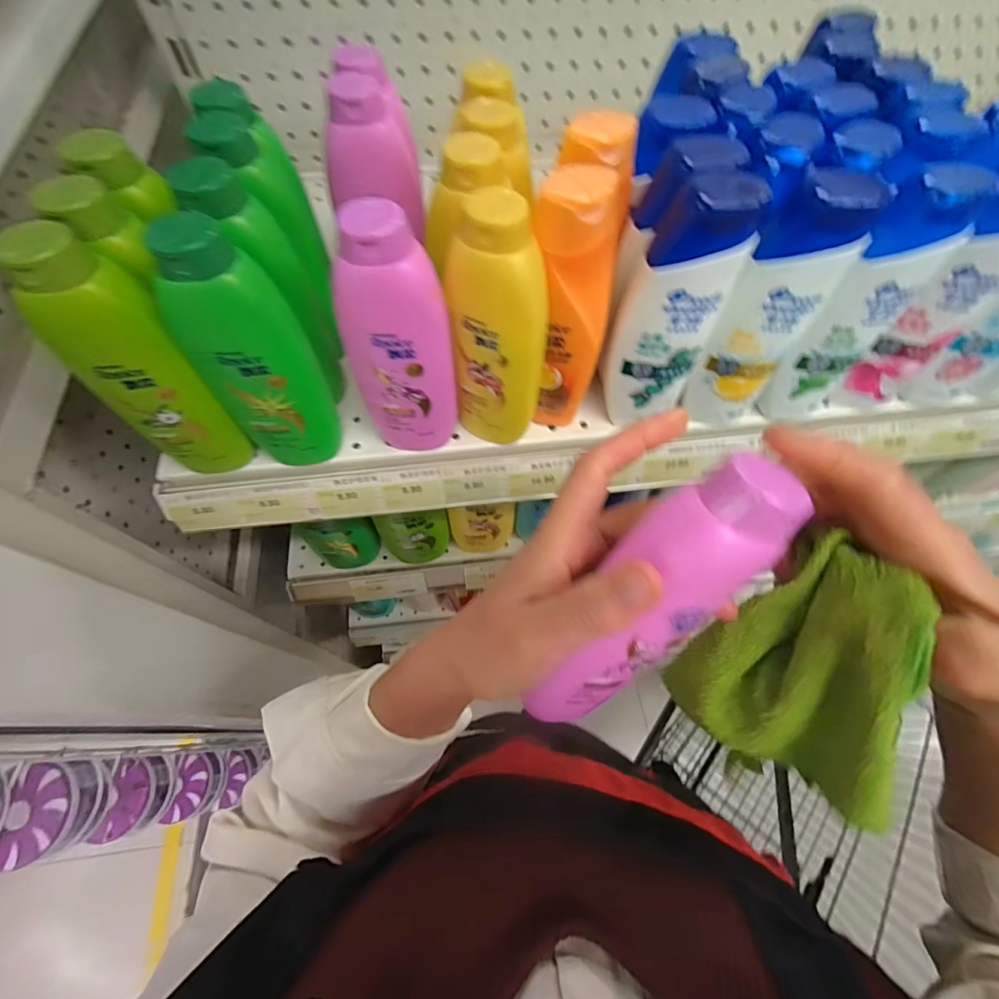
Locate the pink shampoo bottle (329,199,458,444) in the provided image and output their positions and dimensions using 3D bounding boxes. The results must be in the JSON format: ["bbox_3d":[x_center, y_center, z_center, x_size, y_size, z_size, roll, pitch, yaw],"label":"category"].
[{"bbox_3d":[-0.058,-0.090,0.284,0.056,0.173,0.034,-6,60,-4],"label":"pink shampoo bottle"}]

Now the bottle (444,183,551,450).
[{"bbox_3d":[0.000,-0.093,0.284,0.052,0.161,0.032,-16,66,-9],"label":"bottle"}]

